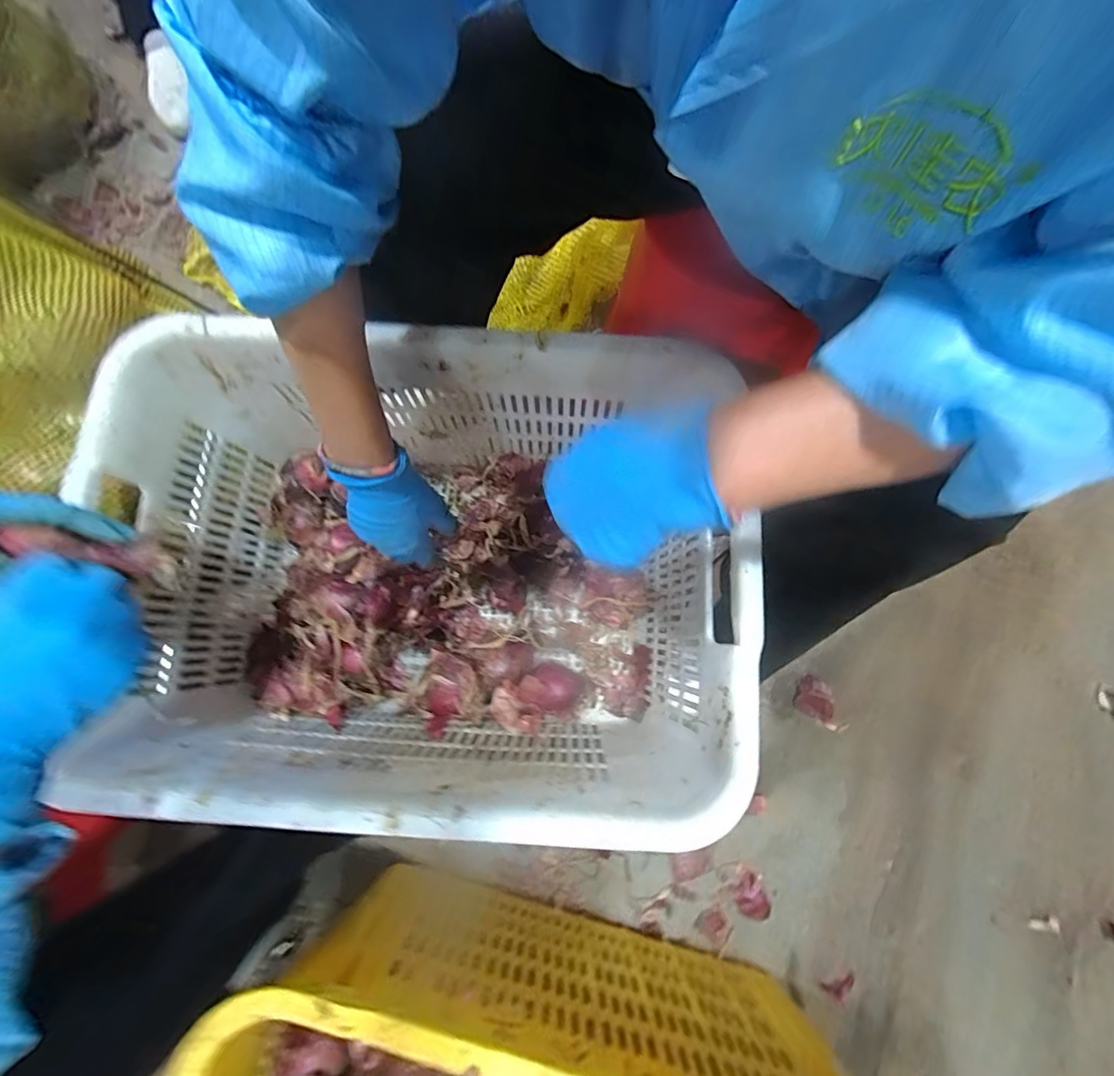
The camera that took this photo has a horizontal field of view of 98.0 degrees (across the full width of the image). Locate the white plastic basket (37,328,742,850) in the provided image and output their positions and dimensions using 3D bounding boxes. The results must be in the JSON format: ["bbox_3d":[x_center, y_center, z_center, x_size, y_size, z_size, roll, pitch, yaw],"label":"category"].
[{"bbox_3d":[-0.135,0.042,0.551,0.589,0.291,0.425,4,78,0],"label":"white plastic basket"}]

